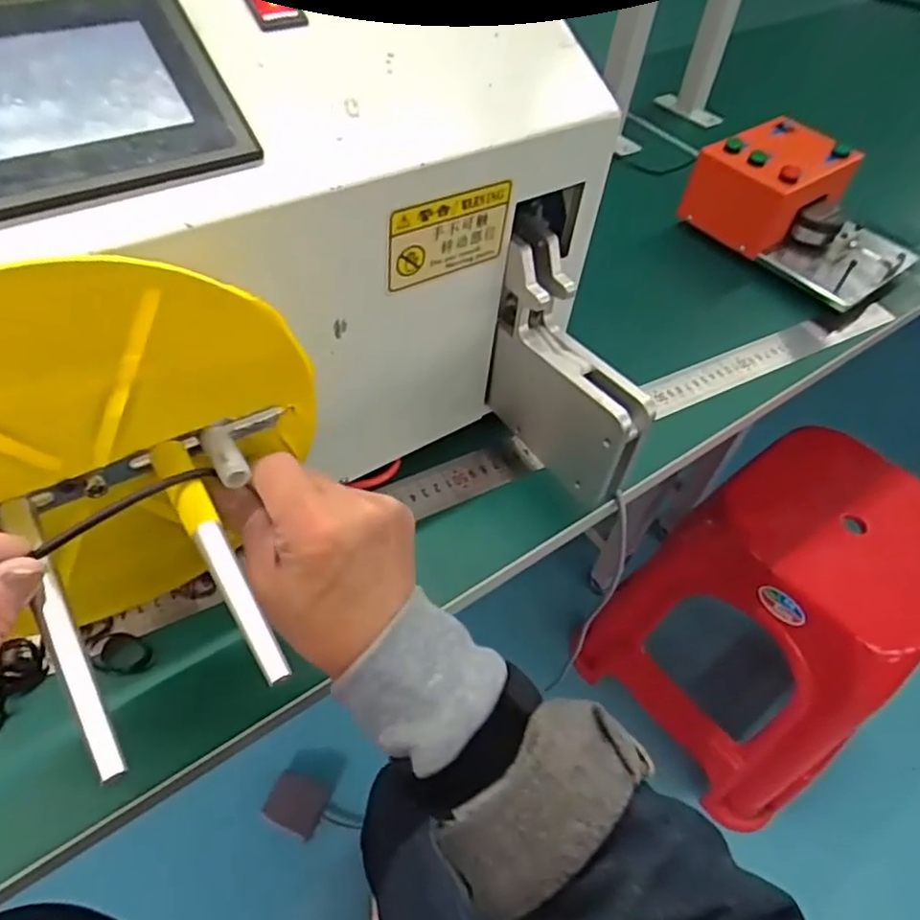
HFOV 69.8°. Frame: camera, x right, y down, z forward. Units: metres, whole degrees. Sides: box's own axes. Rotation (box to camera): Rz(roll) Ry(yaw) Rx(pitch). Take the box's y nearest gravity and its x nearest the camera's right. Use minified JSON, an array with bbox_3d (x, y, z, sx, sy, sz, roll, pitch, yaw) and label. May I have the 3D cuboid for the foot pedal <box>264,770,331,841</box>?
[{"bbox_3d":[-0.242,0.510,0.983,0.083,0.025,0.072,22,52,11],"label":"foot pedal"}]

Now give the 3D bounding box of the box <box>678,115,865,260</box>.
[{"bbox_3d":[0.334,-0.296,0.711,0.152,0.079,0.110,-30,60,-27],"label":"box"}]

